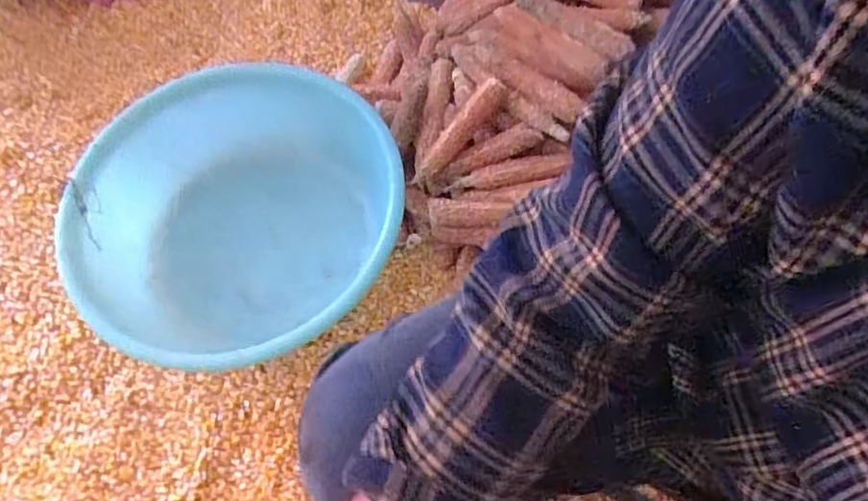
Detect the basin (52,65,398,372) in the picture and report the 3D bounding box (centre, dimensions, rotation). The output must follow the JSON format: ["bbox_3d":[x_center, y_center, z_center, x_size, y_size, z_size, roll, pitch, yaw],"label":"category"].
[{"bbox_3d":[-0.227,-0.030,0.734,0.379,0.169,0.327,-39,74,-17],"label":"basin"}]

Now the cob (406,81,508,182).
[{"bbox_3d":[0.029,-0.138,0.722,0.154,0.022,0.027,-47,72,21],"label":"cob"}]

